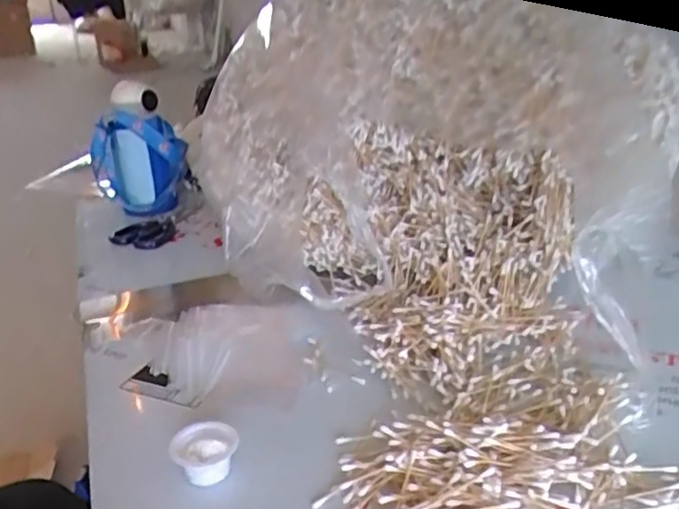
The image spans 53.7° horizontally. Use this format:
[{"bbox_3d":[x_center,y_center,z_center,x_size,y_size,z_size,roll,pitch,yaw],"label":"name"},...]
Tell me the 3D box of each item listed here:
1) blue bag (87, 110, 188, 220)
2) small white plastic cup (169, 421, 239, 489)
[{"bbox_3d":[-0.326,-0.135,1.102,0.150,0.177,0.061,-8,25,-11],"label":"blue bag"},{"bbox_3d":[-0.108,0.162,0.543,0.048,0.031,0.048,-3,25,1],"label":"small white plastic cup"}]

